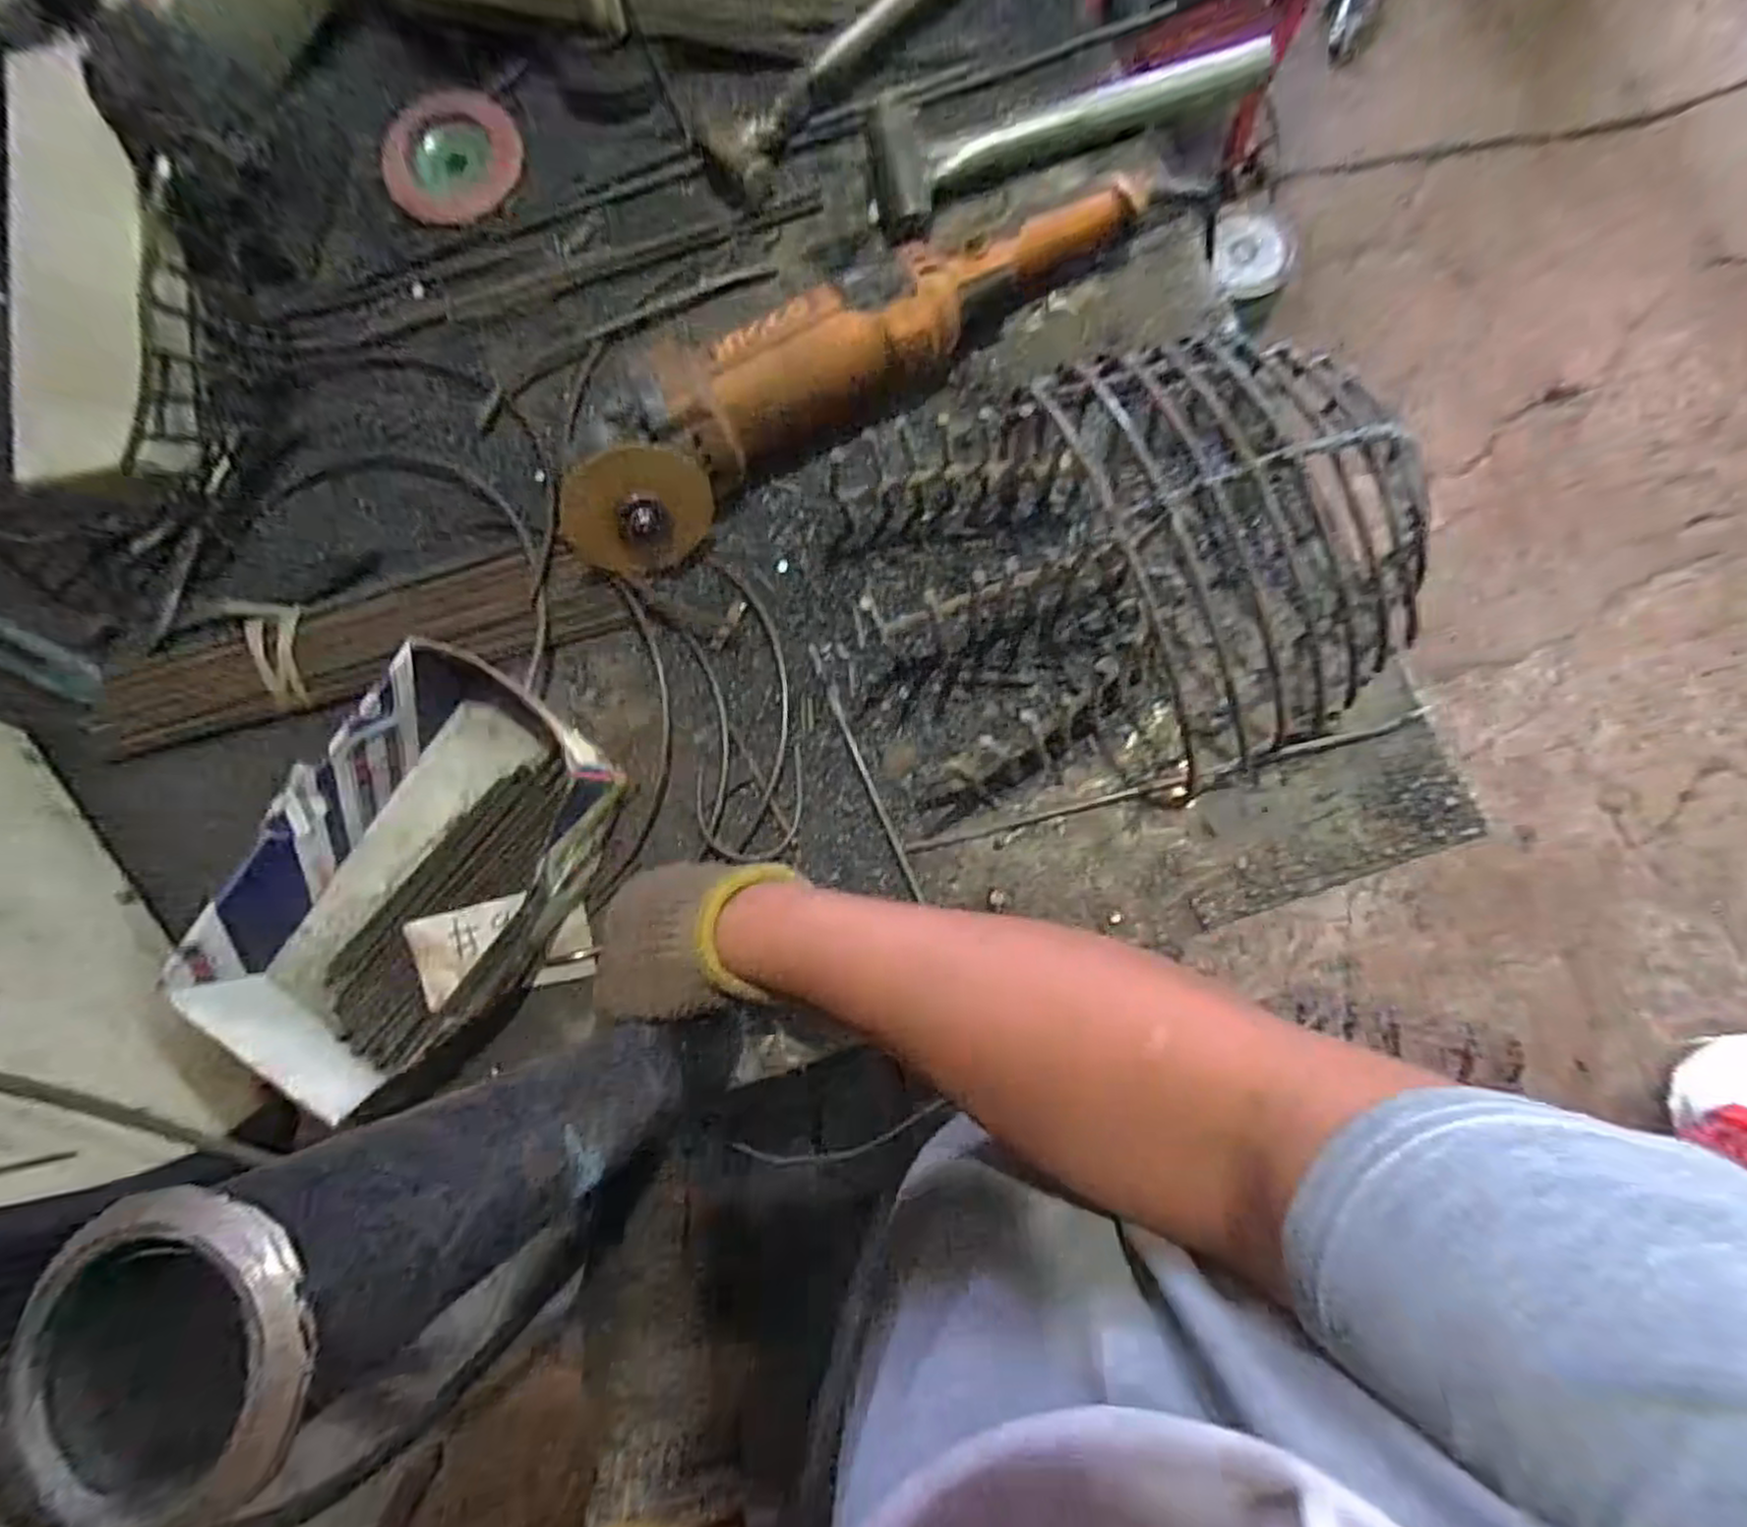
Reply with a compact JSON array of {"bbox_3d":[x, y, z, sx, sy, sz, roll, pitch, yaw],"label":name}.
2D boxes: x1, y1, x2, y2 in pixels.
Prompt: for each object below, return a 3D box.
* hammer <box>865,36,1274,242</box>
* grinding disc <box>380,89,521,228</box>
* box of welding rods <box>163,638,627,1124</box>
[{"bbox_3d":[0.114,-0.408,0.457,0.240,0.031,0.065,-20,82,2],"label":"hammer"},{"bbox_3d":[-0.291,-0.419,0.507,0.093,0.011,0.092,0,83,4],"label":"grinding disc"},{"bbox_3d":[-0.251,0.064,0.416,0.154,0.066,0.234,35,87,7],"label":"box of welding rods"}]

